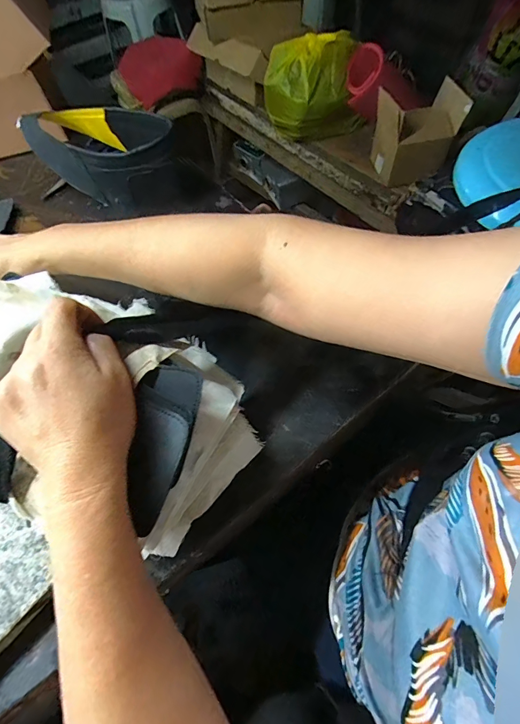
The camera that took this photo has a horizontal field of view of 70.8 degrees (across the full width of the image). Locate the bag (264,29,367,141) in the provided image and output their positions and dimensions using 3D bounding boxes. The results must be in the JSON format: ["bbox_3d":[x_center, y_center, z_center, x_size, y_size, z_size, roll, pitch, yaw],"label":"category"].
[{"bbox_3d":[0.139,-0.684,0.936,0.249,0.210,0.137,2,61,5],"label":"bag"}]

